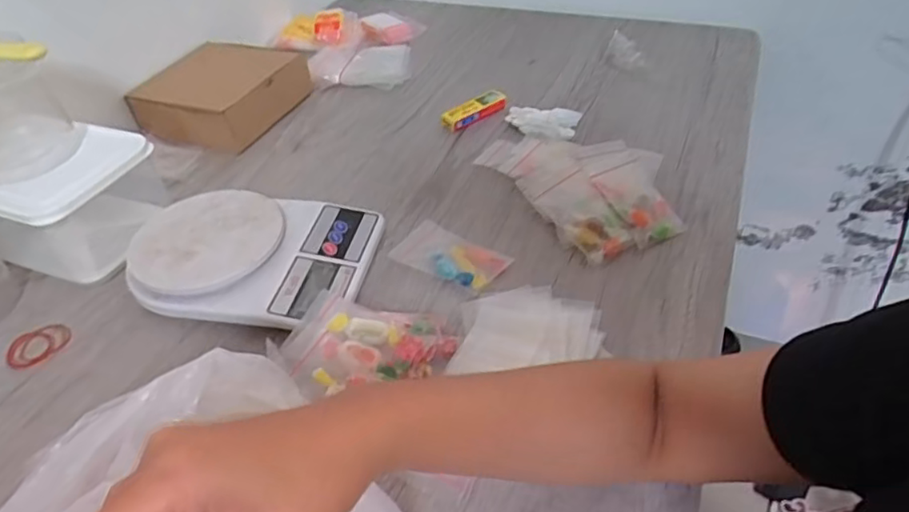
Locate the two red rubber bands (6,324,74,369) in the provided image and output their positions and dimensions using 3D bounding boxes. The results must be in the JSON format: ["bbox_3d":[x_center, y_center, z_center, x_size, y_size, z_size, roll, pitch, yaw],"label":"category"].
[{"bbox_3d":[-0.348,0.075,0.496,0.049,0.004,0.045,-3,43,3],"label":"two red rubber bands"}]

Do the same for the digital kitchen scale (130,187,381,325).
[{"bbox_3d":[-0.183,-0.007,0.531,0.210,0.031,0.147,5,44,11],"label":"digital kitchen scale"}]

